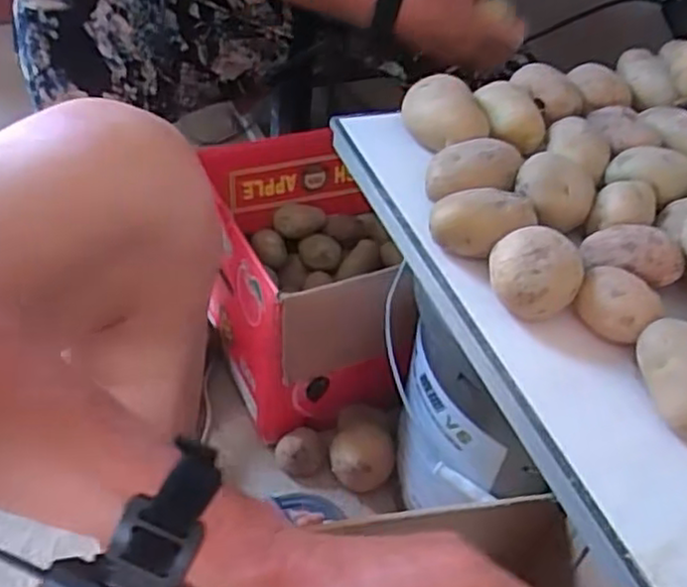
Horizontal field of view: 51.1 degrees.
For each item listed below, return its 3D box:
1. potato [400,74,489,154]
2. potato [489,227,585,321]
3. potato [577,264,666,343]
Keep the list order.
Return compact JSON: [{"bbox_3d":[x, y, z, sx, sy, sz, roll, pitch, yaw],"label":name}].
[{"bbox_3d":[0.086,-0.148,0.610,0.074,0.043,0.065,8,47,4],"label":"potato"},{"bbox_3d":[0.126,-0.012,0.476,0.058,0.047,0.055,12,47,7],"label":"potato"},{"bbox_3d":[0.180,0.008,0.474,0.050,0.034,0.043,32,52,24],"label":"potato"}]

